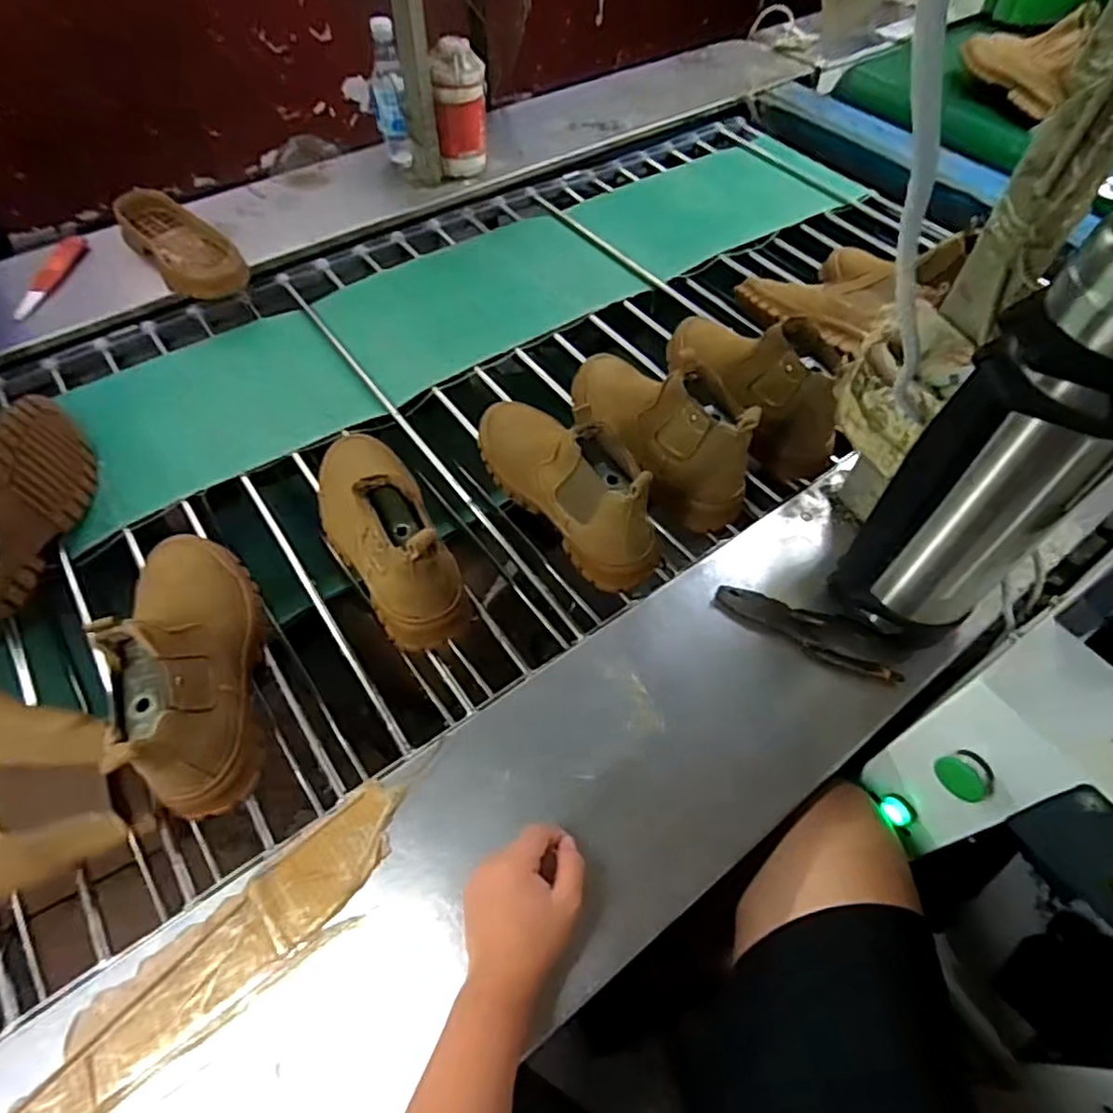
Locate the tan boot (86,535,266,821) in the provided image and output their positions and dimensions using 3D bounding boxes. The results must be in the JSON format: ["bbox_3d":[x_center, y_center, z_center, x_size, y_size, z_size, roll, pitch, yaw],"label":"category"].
[{"bbox_3d":[-0.338,0.070,0.597,0.091,0.135,0.276,-20,60,-13],"label":"tan boot"}]

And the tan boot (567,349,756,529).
[{"bbox_3d":[0.123,-0.177,0.795,0.089,0.146,0.294,-27,62,-17],"label":"tan boot"}]

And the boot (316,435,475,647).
[{"bbox_3d":[-0.191,-0.049,0.692,0.119,0.142,0.281,-20,60,-14],"label":"boot"}]

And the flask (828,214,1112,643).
[{"bbox_3d":[0.347,-0.065,0.512,0.112,0.376,0.104,-18,60,-13],"label":"flask"}]

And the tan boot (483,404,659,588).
[{"bbox_3d":[0.005,-0.099,0.737,0.092,0.159,0.280,-27,62,-17],"label":"tan boot"}]

